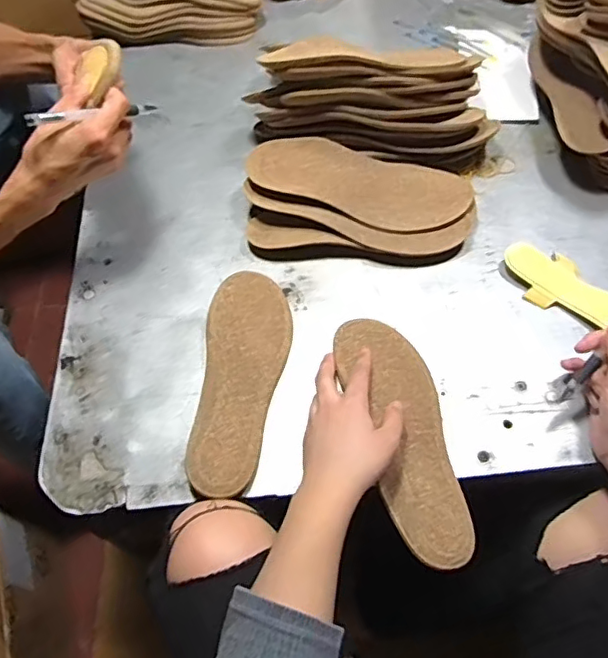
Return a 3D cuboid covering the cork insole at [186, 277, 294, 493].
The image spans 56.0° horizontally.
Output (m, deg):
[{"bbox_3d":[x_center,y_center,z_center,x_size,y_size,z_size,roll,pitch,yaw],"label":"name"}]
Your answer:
[{"bbox_3d":[-0.061,0.044,0.575,0.084,0.010,0.247,6,58,-5],"label":"cork insole"}]

